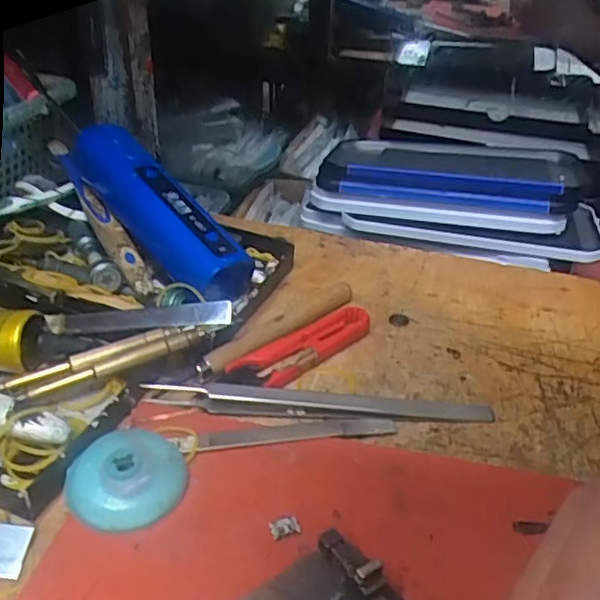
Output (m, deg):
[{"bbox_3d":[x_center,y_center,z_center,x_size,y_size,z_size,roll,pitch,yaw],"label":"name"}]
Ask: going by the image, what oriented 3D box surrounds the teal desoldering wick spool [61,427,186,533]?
[{"bbox_3d":[-0.065,0.067,0.237,0.044,0.014,0.037,-16,40,-26],"label":"teal desoldering wick spool"}]

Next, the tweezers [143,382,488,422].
[{"bbox_3d":[0.009,0.044,0.280,0.155,0.010,0.014,4,35,0],"label":"tweezers"}]

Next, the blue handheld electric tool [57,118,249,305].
[{"bbox_3d":[-0.083,-0.050,0.348,0.129,0.034,0.037,43,48,16],"label":"blue handheld electric tool"}]

